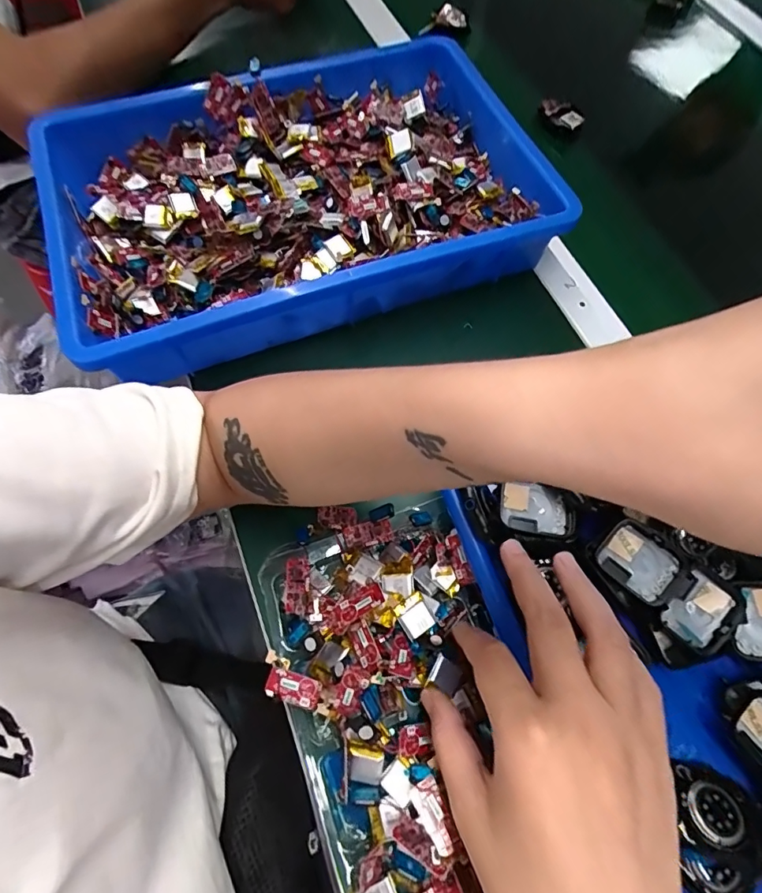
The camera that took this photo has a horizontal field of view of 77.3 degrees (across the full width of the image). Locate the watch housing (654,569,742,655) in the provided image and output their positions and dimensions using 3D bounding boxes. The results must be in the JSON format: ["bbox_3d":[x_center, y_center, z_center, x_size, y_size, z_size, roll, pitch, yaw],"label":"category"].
[{"bbox_3d":[0.177,0.090,0.264,0.038,0.012,0.040,41,87,3],"label":"watch housing"}]

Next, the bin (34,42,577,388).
[{"bbox_3d":[-0.067,-0.215,0.392,0.379,0.064,0.271,-18,69,-10],"label":"bin"}]

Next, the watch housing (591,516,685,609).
[{"bbox_3d":[0.145,0.065,0.270,0.034,0.014,0.042,-39,74,-17],"label":"watch housing"}]

